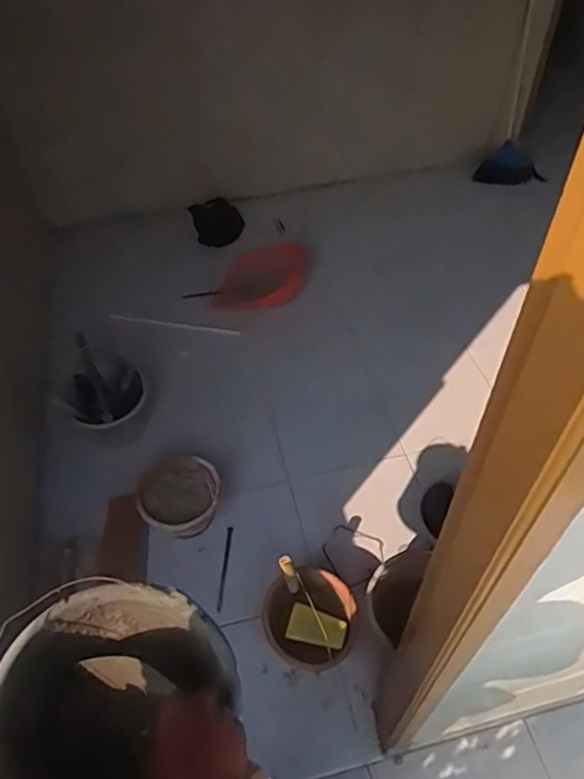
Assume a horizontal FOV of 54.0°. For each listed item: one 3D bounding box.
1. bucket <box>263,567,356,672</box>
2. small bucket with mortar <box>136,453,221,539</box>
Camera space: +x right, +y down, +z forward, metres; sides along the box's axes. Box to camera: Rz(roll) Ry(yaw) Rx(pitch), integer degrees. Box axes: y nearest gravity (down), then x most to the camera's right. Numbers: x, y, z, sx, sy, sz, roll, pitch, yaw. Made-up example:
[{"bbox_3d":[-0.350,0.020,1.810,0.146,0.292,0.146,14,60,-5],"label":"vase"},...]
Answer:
[{"bbox_3d":[0.039,0.592,1.470,0.236,0.149,0.214,4,51,6],"label":"bucket"},{"bbox_3d":[-0.326,0.312,1.676,0.228,0.155,0.210,-1,50,2],"label":"small bucket with mortar"}]

